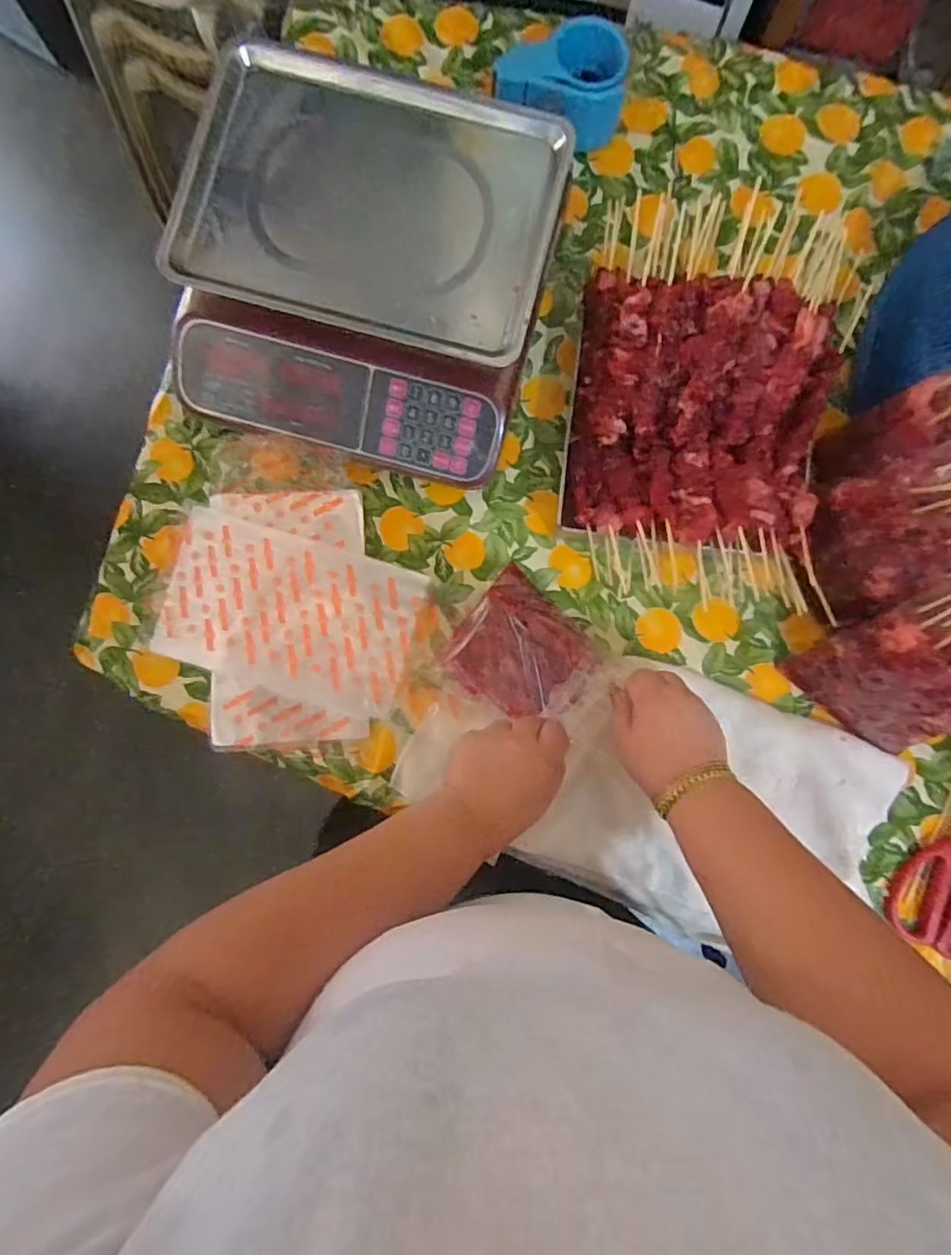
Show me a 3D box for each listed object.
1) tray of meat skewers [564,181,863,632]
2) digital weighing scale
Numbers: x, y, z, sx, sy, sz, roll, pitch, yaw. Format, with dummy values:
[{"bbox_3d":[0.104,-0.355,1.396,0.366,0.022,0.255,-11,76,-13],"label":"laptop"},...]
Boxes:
[{"bbox_3d":[0.213,-0.185,0.548,0.242,0.109,0.306,2,85,0],"label":"tray of meat skewers"},{"bbox_3d":[-0.100,-0.338,0.558,0.324,0.112,0.331,15,85,1],"label":"digital weighing scale"}]

